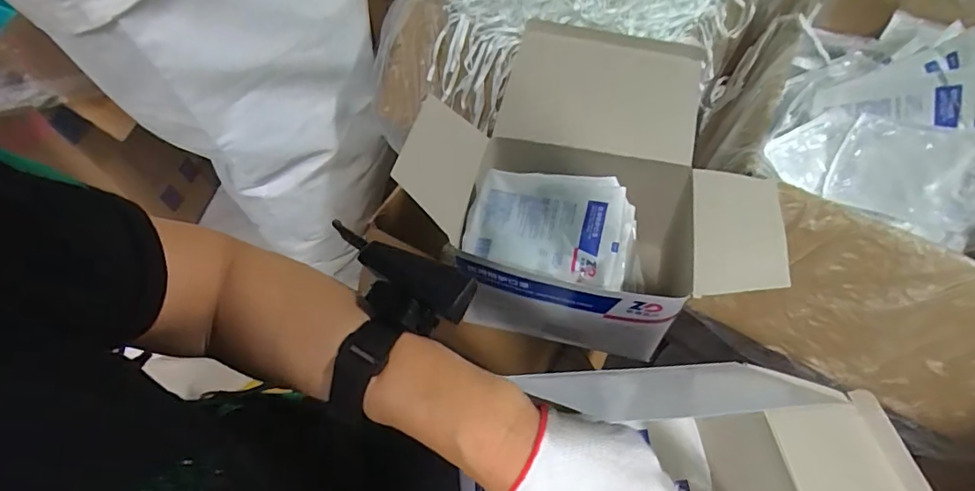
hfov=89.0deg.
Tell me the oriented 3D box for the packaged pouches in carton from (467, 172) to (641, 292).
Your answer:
[{"bbox_3d":[0.085,-0.017,0.612,0.200,0.097,0.123,7,83,12],"label":"packaged pouches in carton"}]

